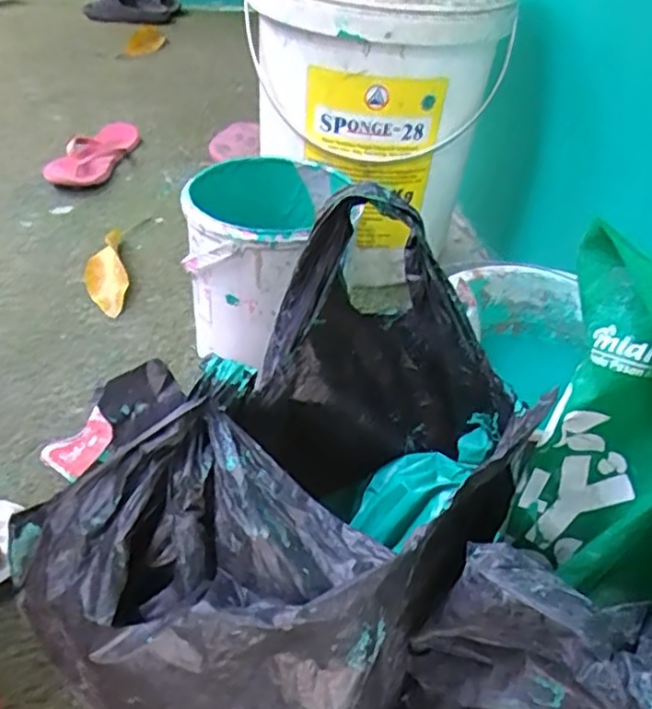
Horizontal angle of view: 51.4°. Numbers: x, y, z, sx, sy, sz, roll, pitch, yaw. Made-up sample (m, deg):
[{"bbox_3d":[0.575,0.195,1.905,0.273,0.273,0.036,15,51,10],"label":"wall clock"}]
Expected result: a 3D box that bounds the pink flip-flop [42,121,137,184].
[{"bbox_3d":[-0.391,-0.345,1.153,0.093,0.033,0.231,11,39,6],"label":"pink flip-flop"}]

